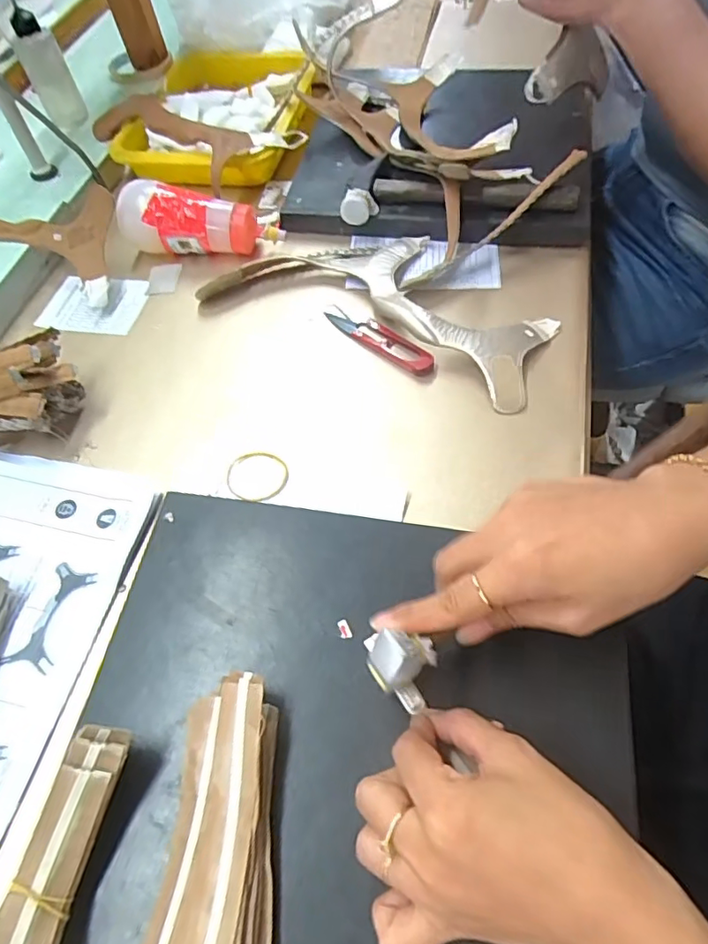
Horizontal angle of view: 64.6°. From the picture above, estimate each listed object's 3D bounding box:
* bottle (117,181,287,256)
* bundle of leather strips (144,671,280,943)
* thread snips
[{"bbox_3d":[-0.151,-0.245,0.551,0.157,0.062,0.048,1,58,5],"label":"bottle"},{"bbox_3d":[-0.067,0.177,0.274,0.056,0.028,0.140,-2,58,4],"label":"bundle of leather strips"},{"bbox_3d":[0.021,-0.118,0.488,0.116,0.011,0.022,37,68,24],"label":"thread snips"}]

